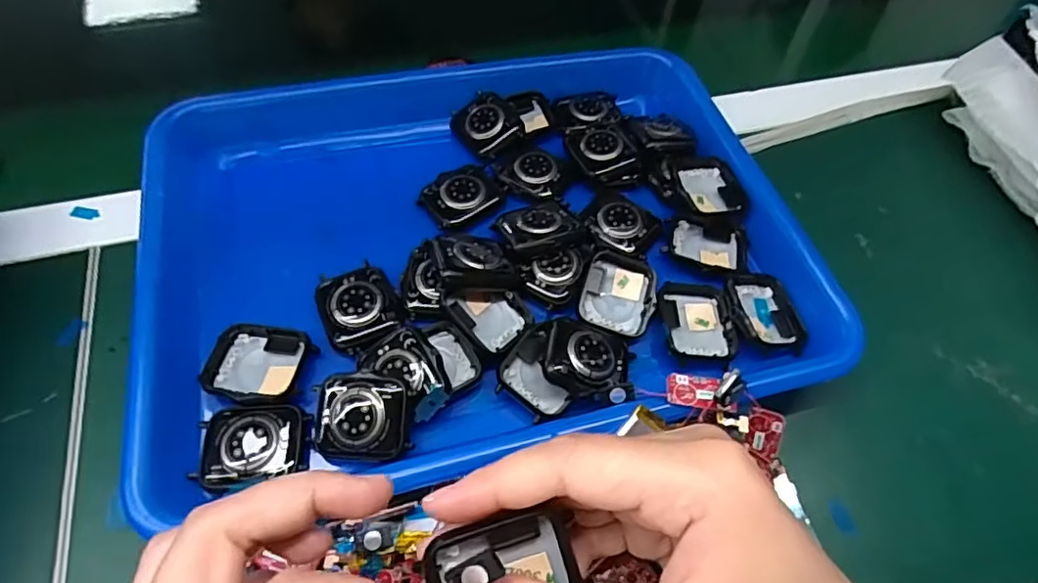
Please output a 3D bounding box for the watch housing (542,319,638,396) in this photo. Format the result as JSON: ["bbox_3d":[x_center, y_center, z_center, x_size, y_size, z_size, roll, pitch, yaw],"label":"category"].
[{"bbox_3d":[0.034,0.031,0.268,0.044,0.012,0.034,17,51,-16],"label":"watch housing"}]

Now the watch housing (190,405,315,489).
[{"bbox_3d":[-0.112,0.064,0.245,0.043,0.009,0.033,-1,57,-4],"label":"watch housing"}]

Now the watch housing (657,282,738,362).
[{"bbox_3d":[0.089,0.014,0.296,0.036,0.010,0.046,-1,57,-4],"label":"watch housing"}]

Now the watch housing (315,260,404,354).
[{"bbox_3d":[-0.078,0.006,0.285,0.035,0.006,0.042,-23,61,-17],"label":"watch housing"}]

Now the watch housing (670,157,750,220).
[{"bbox_3d":[0.108,-0.061,0.336,0.039,0.011,0.041,-5,57,-6],"label":"watch housing"}]

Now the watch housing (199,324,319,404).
[{"bbox_3d":[-0.119,0.034,0.267,0.043,0.009,0.038,7,56,1],"label":"watch housing"}]

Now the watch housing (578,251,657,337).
[{"bbox_3d":[0.051,0.000,0.299,0.036,0.015,0.043,16,57,7],"label":"watch housing"}]

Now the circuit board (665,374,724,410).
[{"bbox_3d":[0.076,0.042,0.251,0.023,0.004,0.015,8,56,2],"label":"circuit board"}]

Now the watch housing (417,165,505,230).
[{"bbox_3d":[-0.032,-0.054,0.327,0.042,0.006,0.036,-33,64,-22],"label":"watch housing"}]

